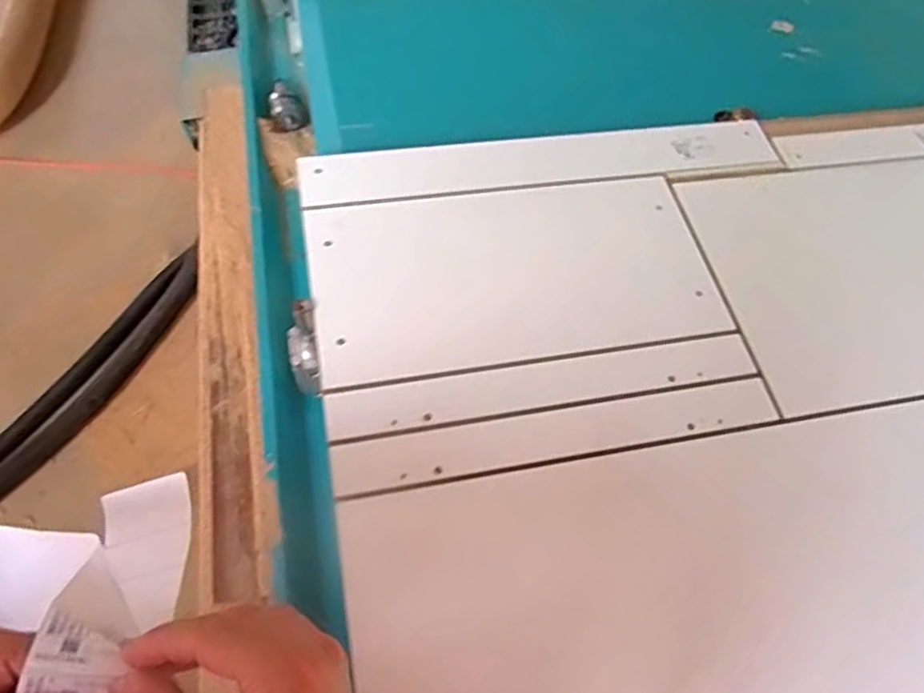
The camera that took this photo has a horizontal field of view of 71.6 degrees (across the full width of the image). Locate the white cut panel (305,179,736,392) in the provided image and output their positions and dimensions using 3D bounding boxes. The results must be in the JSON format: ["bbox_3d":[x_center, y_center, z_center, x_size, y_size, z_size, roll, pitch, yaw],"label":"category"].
[{"bbox_3d":[0.058,-0.086,0.717,0.438,0.016,0.221,-8,63,-9],"label":"white cut panel"}]

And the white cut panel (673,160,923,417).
[{"bbox_3d":[0.576,-0.102,0.765,0.564,0.017,0.315,-7,62,-9],"label":"white cut panel"}]

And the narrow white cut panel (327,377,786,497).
[{"bbox_3d":[0.099,0.083,0.621,0.436,0.013,0.046,-8,63,-10],"label":"narrow white cut panel"}]

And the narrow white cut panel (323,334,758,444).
[{"bbox_3d":[0.087,0.037,0.644,0.437,0.016,0.049,-8,63,-10],"label":"narrow white cut panel"}]

